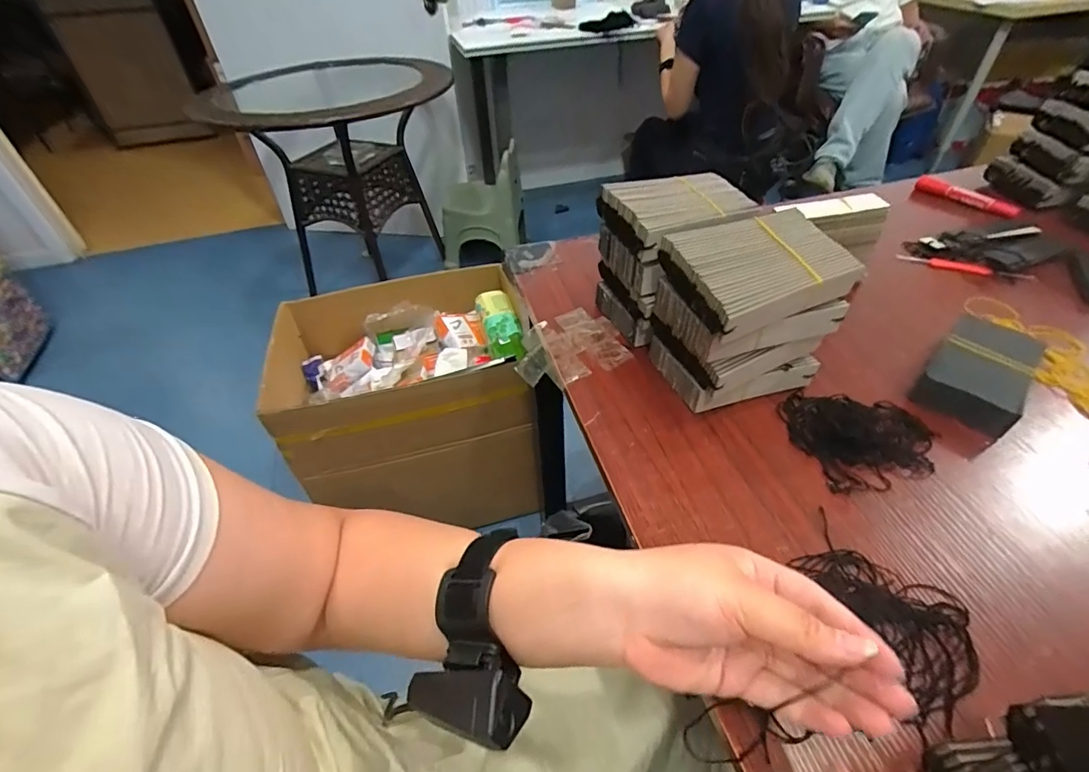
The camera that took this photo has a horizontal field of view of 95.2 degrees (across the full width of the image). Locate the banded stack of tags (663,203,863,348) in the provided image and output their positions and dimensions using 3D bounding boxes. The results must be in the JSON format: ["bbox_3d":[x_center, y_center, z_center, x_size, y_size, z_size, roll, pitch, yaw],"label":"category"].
[{"bbox_3d":[0.181,-0.101,0.427,0.127,0.047,0.106,-15,46,-12],"label":"banded stack of tags"}]

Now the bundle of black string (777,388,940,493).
[{"bbox_3d":[0.285,0.038,0.450,0.119,0.018,0.108,-13,45,-10],"label":"bundle of black string"}]

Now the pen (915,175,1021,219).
[{"bbox_3d":[0.638,-0.287,0.751,0.026,0.019,0.136,-28,50,-24],"label":"pen"}]

